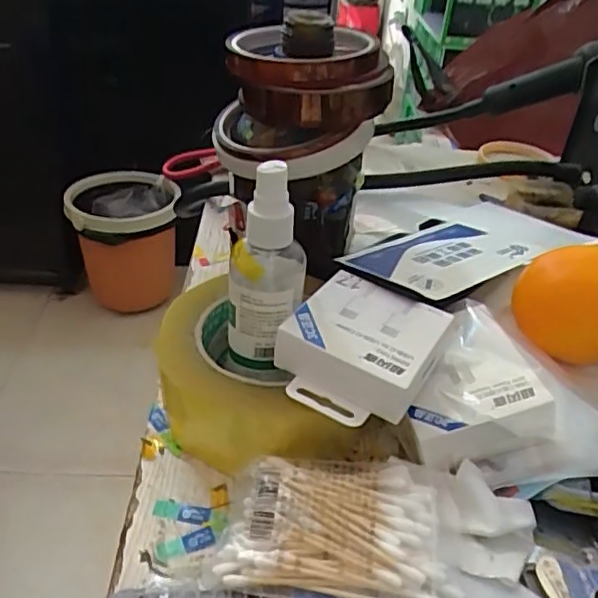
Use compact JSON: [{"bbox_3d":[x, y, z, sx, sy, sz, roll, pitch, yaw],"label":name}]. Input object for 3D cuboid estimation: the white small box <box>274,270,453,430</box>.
[{"bbox_3d":[0.032,0.024,0.308,0.069,0.028,0.078,20,39,19],"label":"white small box"}]

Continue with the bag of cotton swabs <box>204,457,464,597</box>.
[{"bbox_3d":[0.018,0.102,0.272,0.099,0.020,0.067,8,37,5],"label":"bag of cotton swabs"}]

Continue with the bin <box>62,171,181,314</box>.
[{"bbox_3d":[-0.418,-0.132,1.496,0.246,0.314,0.278,-1,37,-7],"label":"bin"}]

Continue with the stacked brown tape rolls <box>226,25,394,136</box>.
[{"bbox_3d":[0.005,-0.138,0.372,0.093,0.043,0.103,-1,37,-7],"label":"stacked brown tape rolls"}]

